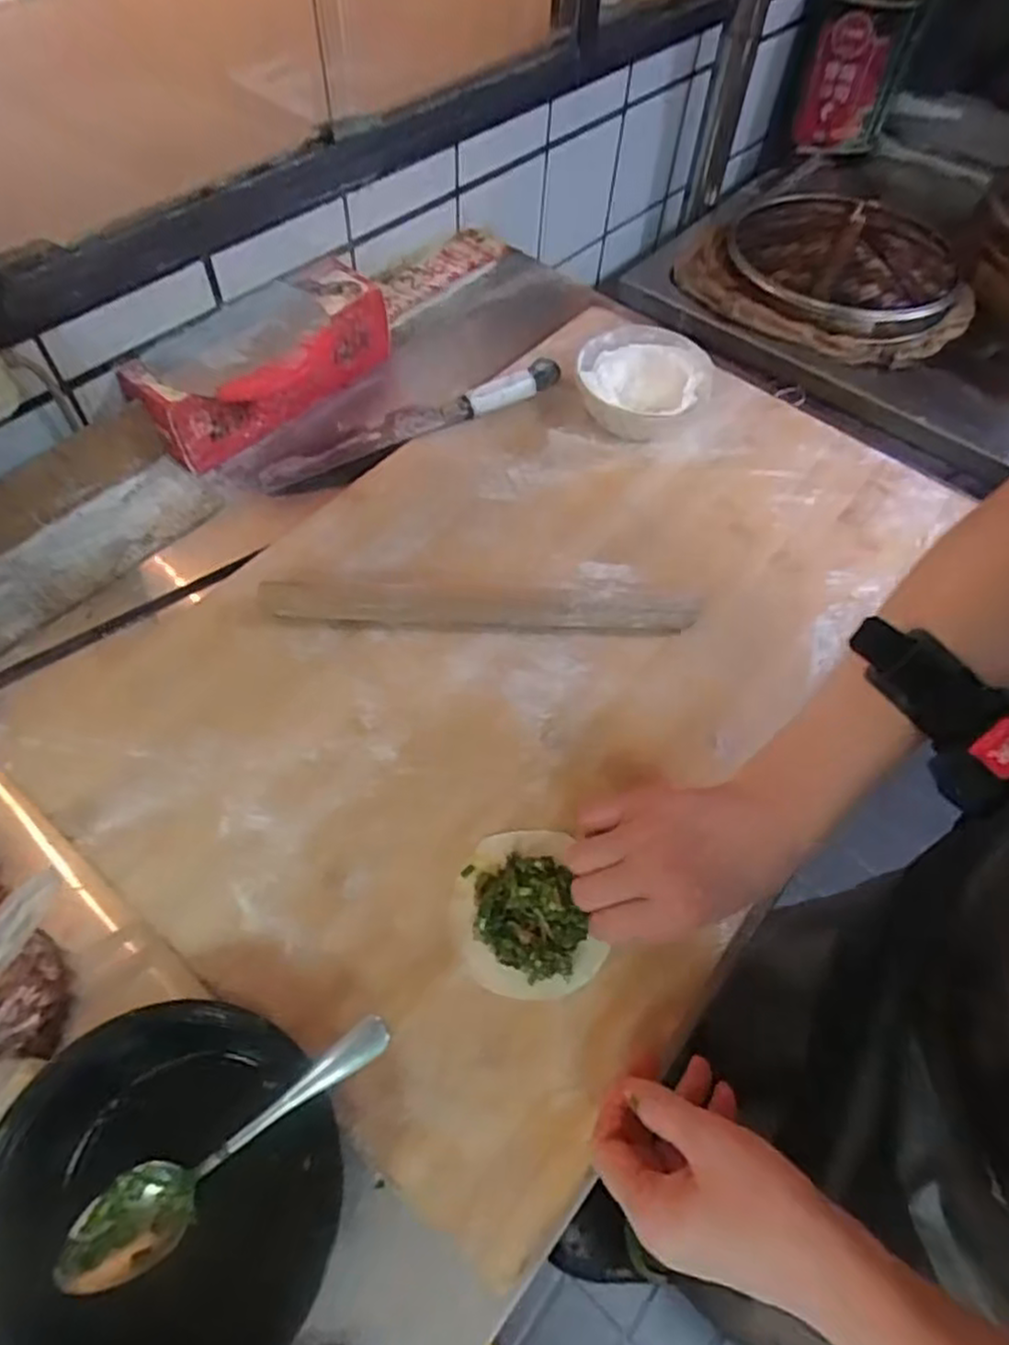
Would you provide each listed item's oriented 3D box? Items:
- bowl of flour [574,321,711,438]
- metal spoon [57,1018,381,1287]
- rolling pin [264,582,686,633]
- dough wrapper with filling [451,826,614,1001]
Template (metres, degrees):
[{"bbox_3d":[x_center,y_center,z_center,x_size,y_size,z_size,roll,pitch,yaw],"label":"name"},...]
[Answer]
[{"bbox_3d":[0.123,-0.253,0.640,0.110,0.055,0.107,2,61,-3],"label":"bowl of flour"},{"bbox_3d":[-0.138,0.238,0.361,0.196,0.021,0.039,-38,69,1],"label":"metal spoon"},{"bbox_3d":[-0.018,-0.048,0.533,0.312,0.024,0.029,0,62,-4],"label":"rolling pin"},{"bbox_3d":[0.011,0.140,0.426,0.079,0.028,0.096,-15,64,-12],"label":"dough wrapper with filling"}]

